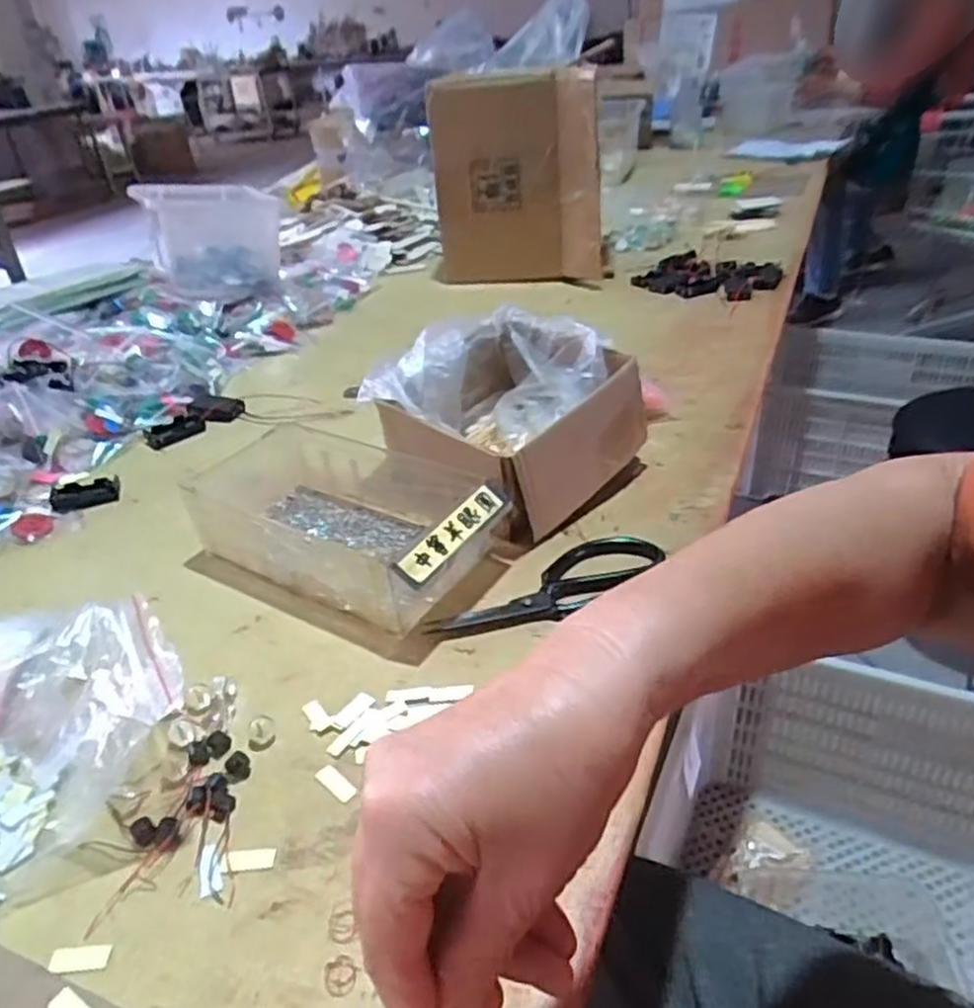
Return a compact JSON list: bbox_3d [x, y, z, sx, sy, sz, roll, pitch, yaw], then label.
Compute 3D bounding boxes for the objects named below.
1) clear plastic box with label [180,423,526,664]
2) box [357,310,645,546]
[{"bbox_3d":[-0.131,0.009,0.599,0.282,0.069,0.143,16,38,29],"label":"clear plastic box with label"},{"bbox_3d":[0.015,-0.076,0.670,0.195,0.118,0.191,26,43,38],"label":"box"}]

